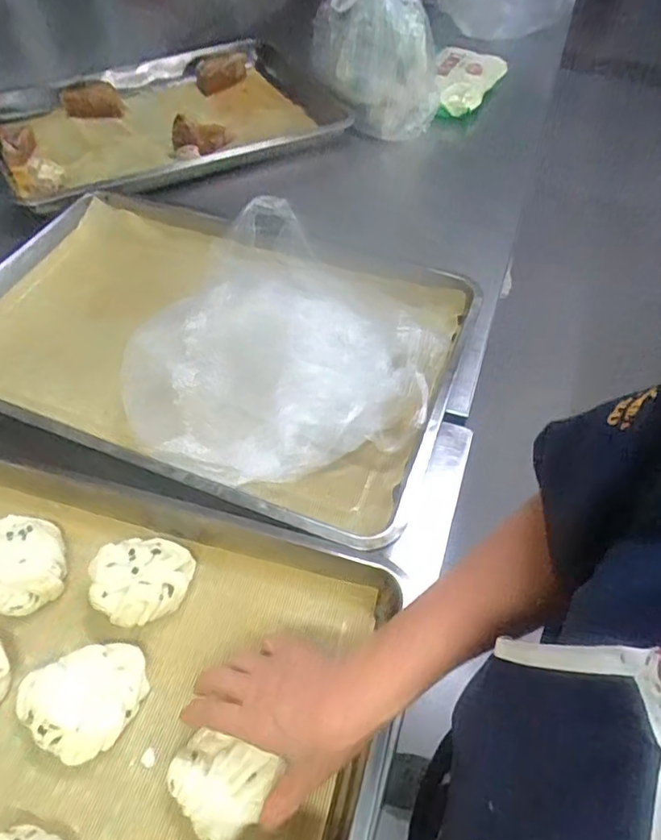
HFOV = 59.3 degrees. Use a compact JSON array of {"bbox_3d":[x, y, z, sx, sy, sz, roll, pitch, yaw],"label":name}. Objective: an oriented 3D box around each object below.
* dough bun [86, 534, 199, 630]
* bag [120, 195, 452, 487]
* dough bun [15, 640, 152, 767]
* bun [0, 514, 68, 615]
[{"bbox_3d":[-0.169,0.143,0.518,0.081,0.044,0.075,0,52,-1],"label":"dough bun"},{"bbox_3d":[-0.033,-0.097,0.654,0.298,0.080,0.375,13,53,9],"label":"bag"},{"bbox_3d":[-0.194,0.224,0.465,0.095,0.041,0.081,-21,55,-16],"label":"dough bun"},{"bbox_3d":[-0.283,0.129,0.524,0.078,0.035,0.077,0,52,-1],"label":"bun"}]

